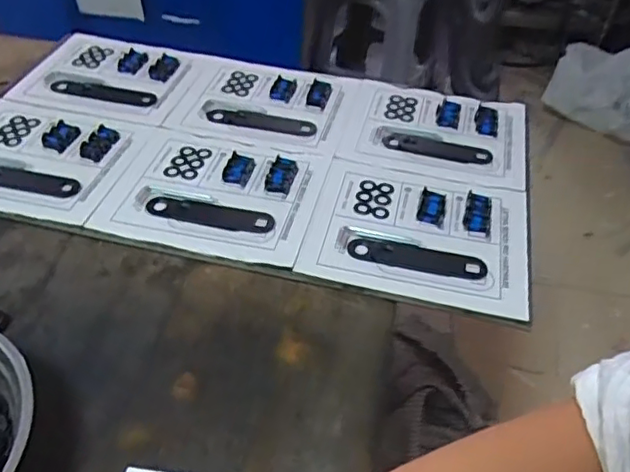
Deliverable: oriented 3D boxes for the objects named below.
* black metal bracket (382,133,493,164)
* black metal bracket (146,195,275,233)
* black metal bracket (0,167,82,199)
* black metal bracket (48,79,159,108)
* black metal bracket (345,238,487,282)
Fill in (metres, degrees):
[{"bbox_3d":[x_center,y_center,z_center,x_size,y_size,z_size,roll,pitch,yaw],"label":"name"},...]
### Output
[{"bbox_3d":[0.149,-0.107,0.727,0.130,0.007,0.038,9,44,7],"label":"black metal bracket"},{"bbox_3d":[-0.112,-0.023,0.632,0.137,0.005,0.032,10,44,8],"label":"black metal bracket"},{"bbox_3d":[-0.326,-0.062,0.662,0.141,0.004,0.032,11,51,9],"label":"black metal bracket"},{"bbox_3d":[-0.284,-0.192,0.799,0.147,0.009,0.032,10,44,8],"label":"black metal bracket"},{"bbox_3d":[0.102,0.021,0.597,0.135,0.006,0.033,11,44,8],"label":"black metal bracket"}]

